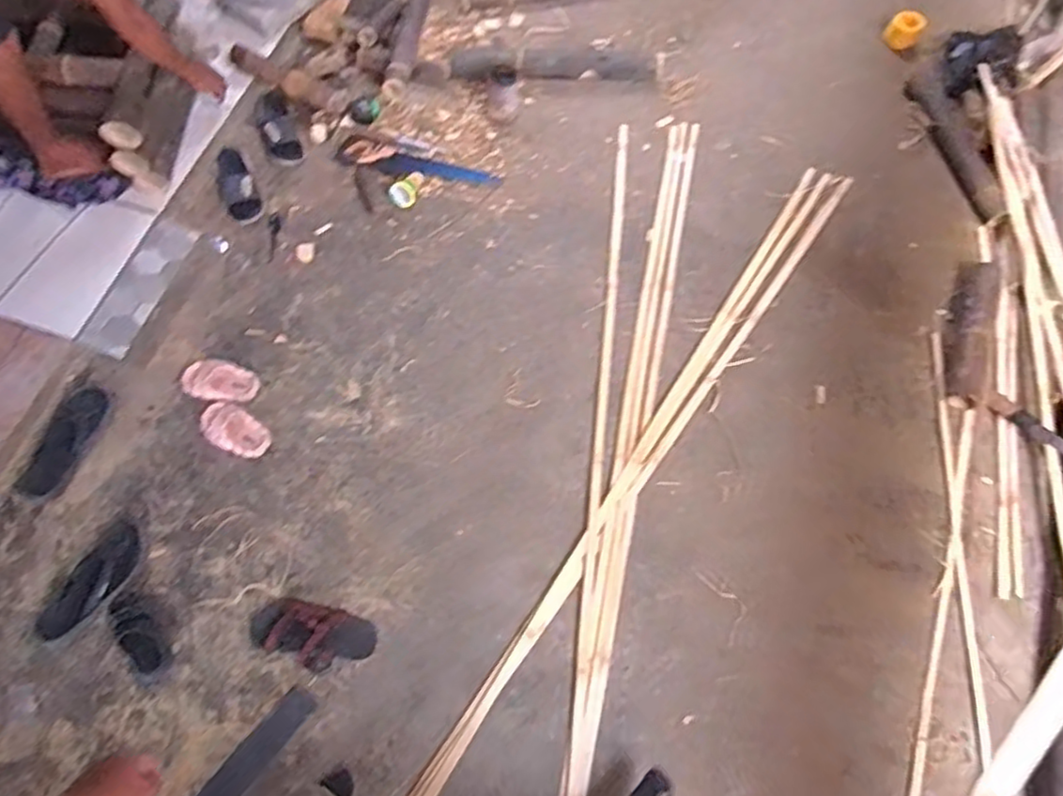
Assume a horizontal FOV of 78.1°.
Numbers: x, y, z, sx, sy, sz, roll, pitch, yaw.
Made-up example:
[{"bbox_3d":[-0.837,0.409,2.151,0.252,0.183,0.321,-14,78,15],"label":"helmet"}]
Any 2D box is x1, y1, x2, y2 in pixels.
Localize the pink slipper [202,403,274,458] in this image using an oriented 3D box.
[{"bbox_3d":[-0.717,0.080,1.583,0.171,0.037,0.103,33,70,12],"label":"pink slipper"}]

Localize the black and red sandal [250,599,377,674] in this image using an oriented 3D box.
[{"bbox_3d":[-0.473,0.508,1.402,0.268,0.041,0.121,12,67,4],"label":"black and red sandal"}]

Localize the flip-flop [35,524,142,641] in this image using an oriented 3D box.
[{"bbox_3d":[-0.952,0.406,1.426,0.128,0.044,0.275,32,70,11],"label":"flip-flop"}]

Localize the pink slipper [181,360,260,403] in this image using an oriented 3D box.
[{"bbox_3d":[-0.780,-0.039,1.633,0.181,0.038,0.109,9,67,2],"label":"pink slipper"}]

